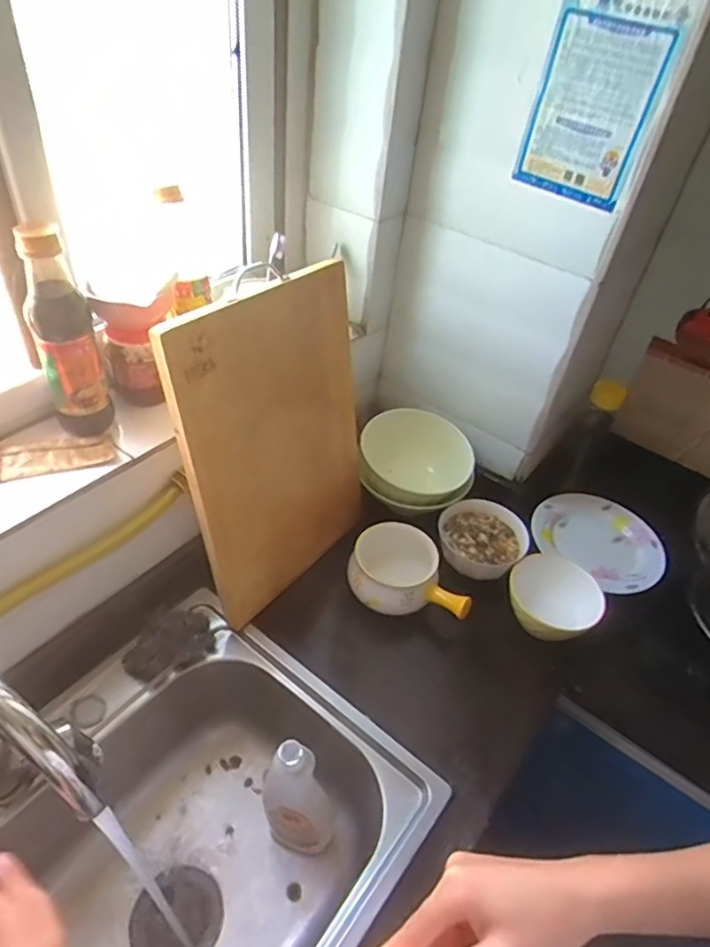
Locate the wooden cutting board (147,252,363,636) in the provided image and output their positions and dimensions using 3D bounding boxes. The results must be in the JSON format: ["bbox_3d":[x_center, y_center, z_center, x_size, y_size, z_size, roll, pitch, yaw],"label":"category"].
[{"bbox_3d":[-0.090,-0.036,0.790,0.017,0.426,0.303,18,39,31],"label":"wooden cutting board"}]

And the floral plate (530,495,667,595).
[{"bbox_3d":[0.442,0.121,1.058,0.206,0.037,0.217,4,43,-4],"label":"floral plate"}]

